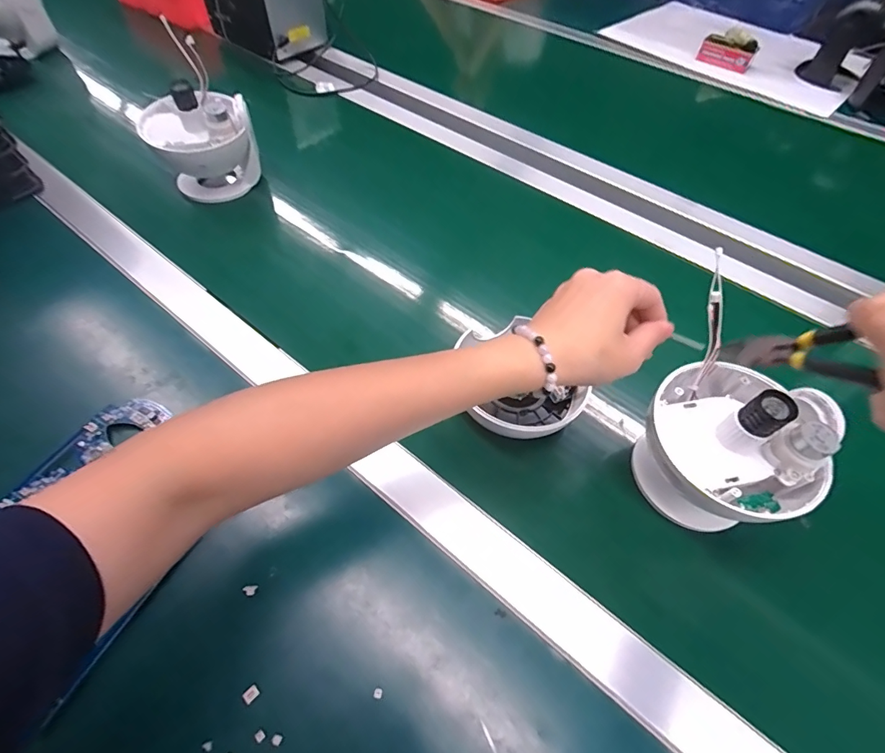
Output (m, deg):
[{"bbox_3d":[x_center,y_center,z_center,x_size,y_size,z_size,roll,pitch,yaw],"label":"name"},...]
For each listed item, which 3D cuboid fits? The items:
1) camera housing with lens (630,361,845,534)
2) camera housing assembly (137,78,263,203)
[{"bbox_3d":[0.208,0.053,0.330,0.110,0.118,0.111,1,54,-2],"label":"camera housing with lens"},{"bbox_3d":[-0.285,-0.280,0.535,0.111,0.101,0.113,-21,57,-18],"label":"camera housing assembly"}]

